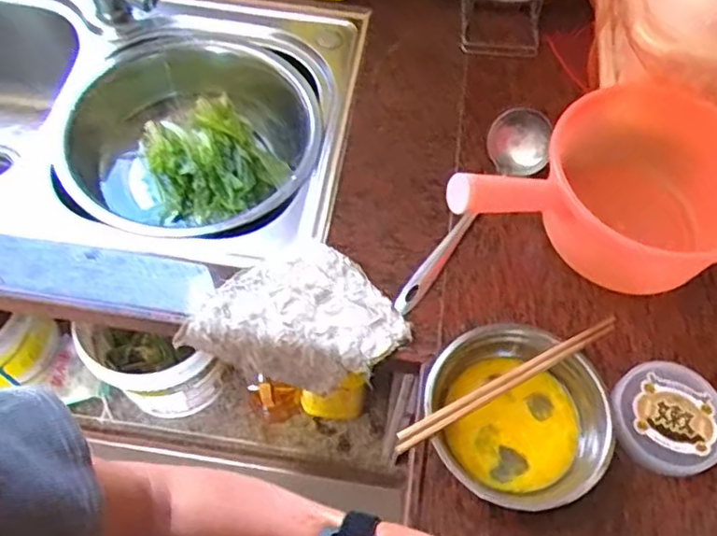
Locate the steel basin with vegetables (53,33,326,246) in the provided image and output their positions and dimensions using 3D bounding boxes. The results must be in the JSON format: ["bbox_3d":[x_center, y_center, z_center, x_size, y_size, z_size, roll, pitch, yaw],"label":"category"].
[{"bbox_3d":[-0.202,-0.159,0.873,0.302,0.117,0.336,-22,64,-15],"label":"steel basin with vegetables"}]

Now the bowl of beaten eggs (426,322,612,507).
[{"bbox_3d":[0.140,0.132,0.590,0.156,0.050,0.152,2,60,-3],"label":"bowl of beaten eggs"}]

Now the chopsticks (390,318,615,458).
[{"bbox_3d":[0.135,0.099,0.585,0.236,0.012,0.015,-25,65,-17],"label":"chopsticks"}]

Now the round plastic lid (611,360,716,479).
[{"bbox_3d":[0.288,0.139,0.612,0.107,0.016,0.100,2,60,-3],"label":"round plastic lid"}]

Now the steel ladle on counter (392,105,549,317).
[{"bbox_3d":[0.131,-0.062,0.697,0.070,0.057,0.268,26,62,11],"label":"steel ladle on counter"}]

